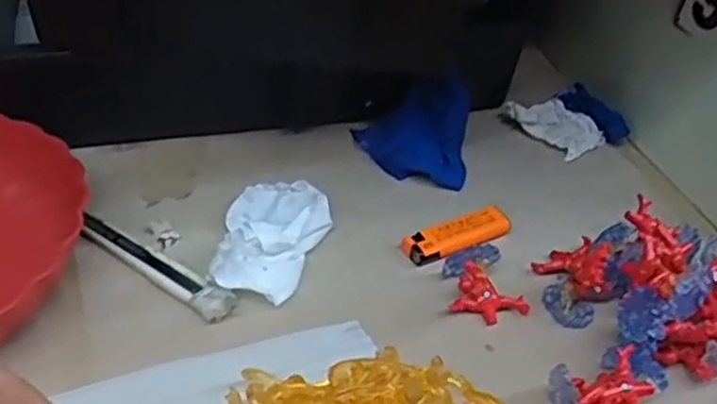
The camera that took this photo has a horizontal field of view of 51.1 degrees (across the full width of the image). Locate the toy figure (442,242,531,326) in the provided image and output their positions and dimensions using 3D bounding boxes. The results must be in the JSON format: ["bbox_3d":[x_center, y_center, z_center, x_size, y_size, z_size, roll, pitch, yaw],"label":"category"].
[{"bbox_3d":[0.082,0.053,0.486,0.048,0.025,0.049,-2,41,-11],"label":"toy figure"}]

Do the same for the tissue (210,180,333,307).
[{"bbox_3d":[-0.058,0.022,0.502,0.066,0.021,0.106,11,40,4],"label":"tissue"}]

